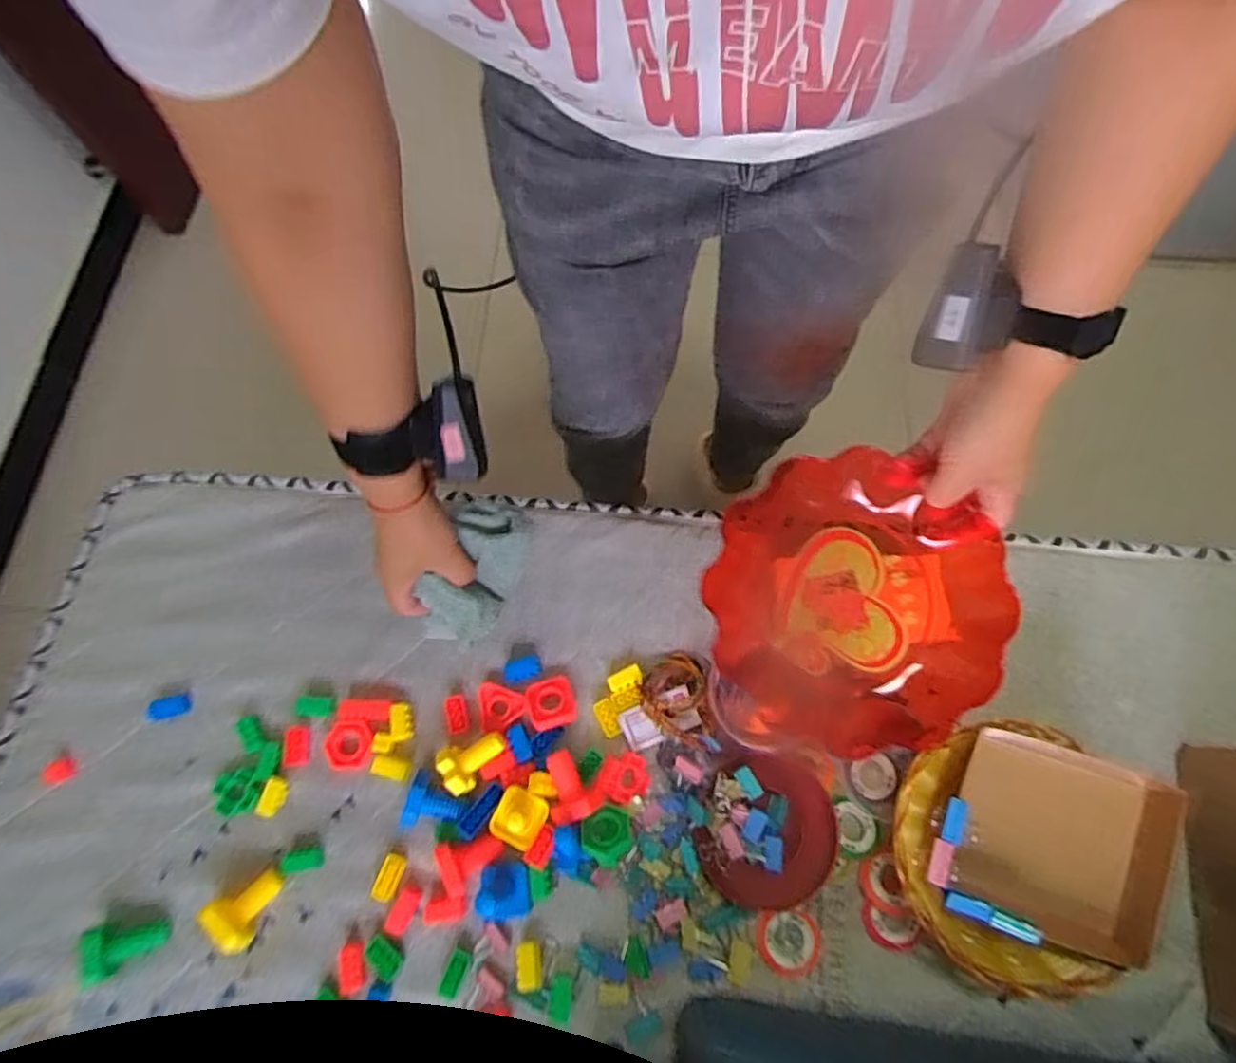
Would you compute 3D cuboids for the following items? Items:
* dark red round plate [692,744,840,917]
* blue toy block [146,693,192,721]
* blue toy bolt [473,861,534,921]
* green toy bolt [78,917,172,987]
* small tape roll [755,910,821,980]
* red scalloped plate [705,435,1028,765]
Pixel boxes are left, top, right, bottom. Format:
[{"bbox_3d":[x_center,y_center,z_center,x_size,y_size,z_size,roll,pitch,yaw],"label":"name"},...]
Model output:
[{"bbox_3d":[0.121,0.244,0.543,0.108,0.022,0.118,3,55,20],"label":"dark red round plate"},{"bbox_3d":[-0.424,0.166,0.618,0.037,0.008,0.021,-14,70,-2],"label":"blue toy block"},{"bbox_3d":[-0.095,0.299,0.543,0.046,0.044,0.044,-4,70,2],"label":"blue toy bolt"},{"bbox_3d":[-0.405,0.342,0.541,0.051,0.036,0.039,-16,71,-5],"label":"green toy bolt"},{"bbox_3d":[0.143,0.345,0.548,0.054,0.009,0.049,-5,70,1],"label":"small tape roll"},{"bbox_3d":[0.168,0.053,0.489,0.201,0.043,0.202,0,88,10],"label":"red scalloped plate"}]

